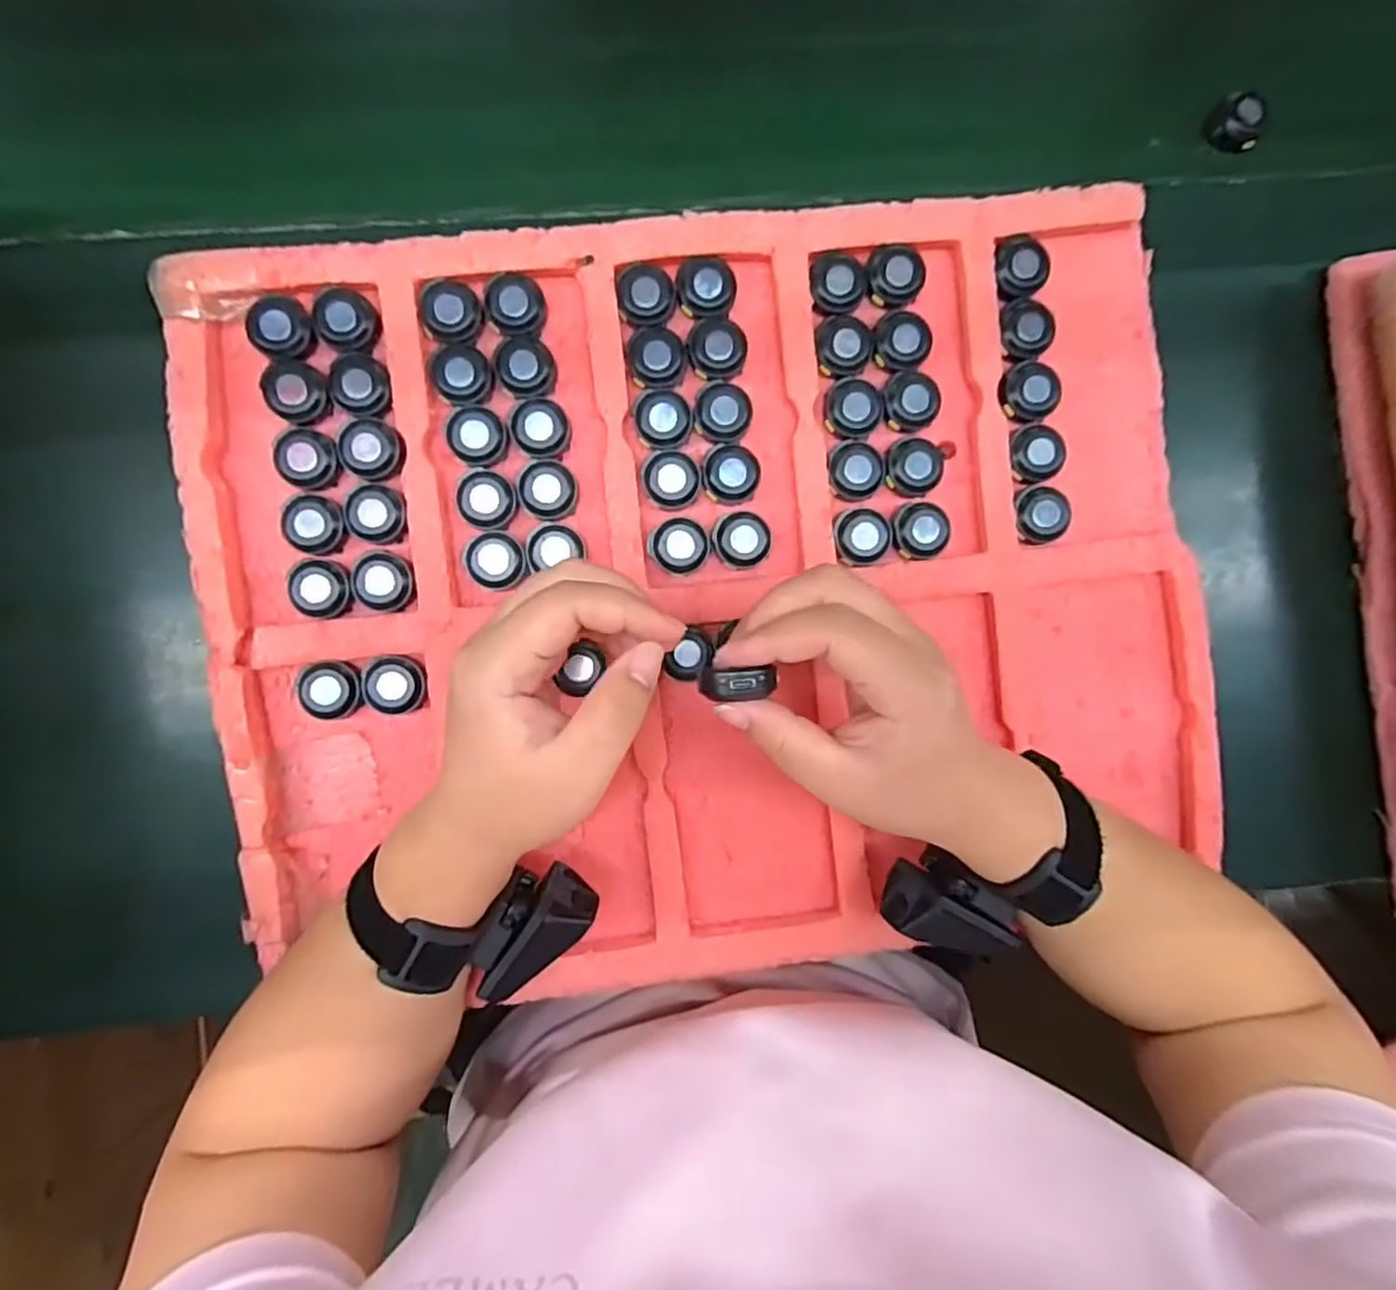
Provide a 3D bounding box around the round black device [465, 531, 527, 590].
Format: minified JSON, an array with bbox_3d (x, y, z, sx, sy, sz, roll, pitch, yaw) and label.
[{"bbox_3d":[-0.101,-0.042,0.330,0.029,0.013,0.029,0,88,-4],"label":"round black device"}]

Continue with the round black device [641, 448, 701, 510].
[{"bbox_3d":[-0.013,-0.085,0.342,0.029,0.009,0.028,0,88,-4],"label":"round black device"}]

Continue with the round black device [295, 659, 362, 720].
[{"bbox_3d":[-0.181,0.022,0.329,0.028,0.010,0.029,-1,96,-5],"label":"round black device"}]

